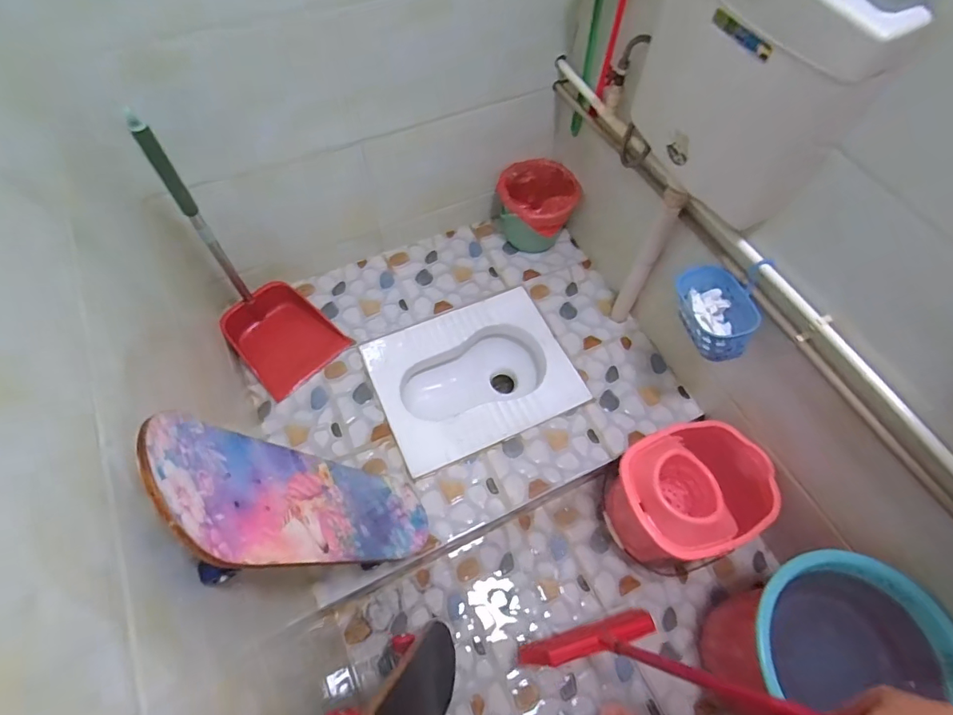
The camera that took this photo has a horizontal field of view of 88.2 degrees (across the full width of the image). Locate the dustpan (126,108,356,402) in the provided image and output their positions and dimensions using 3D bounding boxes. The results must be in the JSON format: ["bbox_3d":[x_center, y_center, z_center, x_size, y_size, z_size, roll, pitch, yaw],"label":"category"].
[{"bbox_3d":[-0.507,-0.171,1.110,0.253,0.774,0.253,-39,70,-21],"label":"dustpan"}]

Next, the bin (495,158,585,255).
[{"bbox_3d":[0.175,-0.436,1.511,0.240,0.224,0.198,11,63,3],"label":"bin"}]

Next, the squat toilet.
[{"bbox_3d":[-0.010,0.076,1.438,0.521,0.193,0.410,-21,64,-14],"label":"squat toilet"}]

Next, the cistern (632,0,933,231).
[{"bbox_3d":[0.434,-0.452,0.826,0.136,0.388,0.357,-20,64,-13],"label":"cistern"}]

